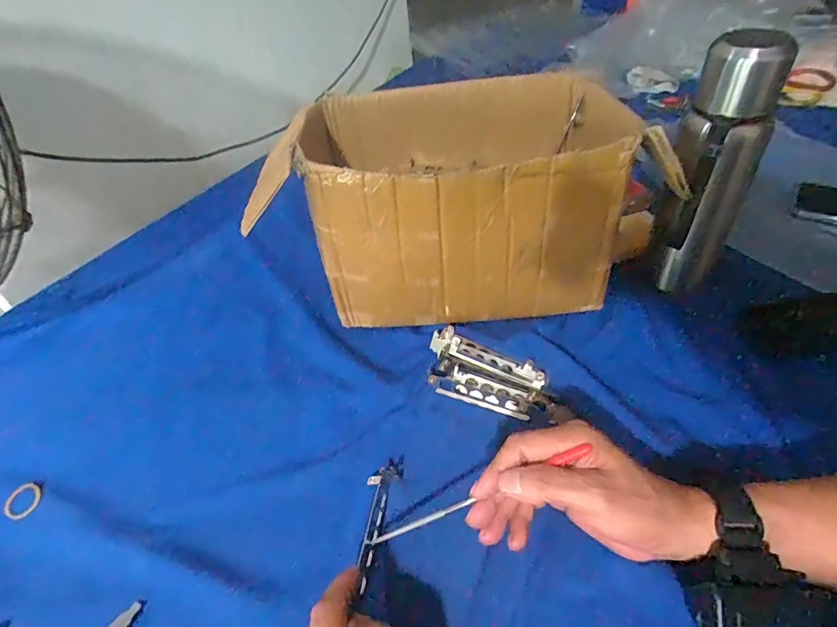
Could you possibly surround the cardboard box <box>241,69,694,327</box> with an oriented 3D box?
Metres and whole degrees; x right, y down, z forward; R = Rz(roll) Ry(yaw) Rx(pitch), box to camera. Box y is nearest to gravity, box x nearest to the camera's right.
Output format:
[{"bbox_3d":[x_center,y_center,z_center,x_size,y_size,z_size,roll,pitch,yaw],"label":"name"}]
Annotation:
[{"bbox_3d":[0.038,-0.122,0.531,0.376,0.202,0.240,-8,44,-1],"label":"cardboard box"}]

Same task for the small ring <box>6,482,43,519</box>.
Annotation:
[{"bbox_3d":[-0.353,0.166,0.423,0.029,0.005,0.030,-4,44,4],"label":"small ring"}]

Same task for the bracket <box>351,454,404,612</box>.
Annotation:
[{"bbox_3d":[-0.034,0.159,0.371,0.022,0.013,0.113,4,40,11],"label":"bracket"}]

